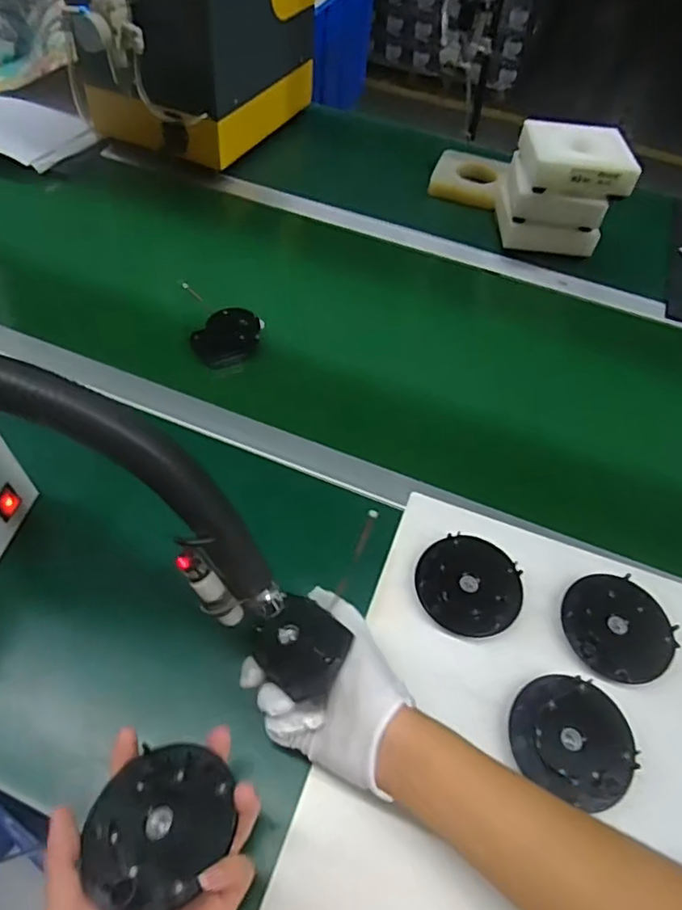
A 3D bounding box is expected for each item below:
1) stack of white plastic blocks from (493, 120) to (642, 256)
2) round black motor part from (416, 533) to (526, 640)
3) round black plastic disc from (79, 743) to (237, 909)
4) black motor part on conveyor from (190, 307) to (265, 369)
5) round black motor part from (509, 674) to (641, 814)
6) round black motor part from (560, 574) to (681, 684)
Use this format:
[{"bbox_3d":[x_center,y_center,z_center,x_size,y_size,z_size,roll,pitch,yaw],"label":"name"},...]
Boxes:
[{"bbox_3d":[0.320,-0.385,0.860,0.149,0.148,0.123,6,52,-1],"label":"stack of white plastic blocks"},{"bbox_3d":[0.116,0.114,0.528,0.092,0.006,0.091,3,52,-3],"label":"round black motor part"},{"bbox_3d":[-0.112,0.222,0.359,0.084,0.022,0.084,-35,48,-23],"label":"round black plastic disc"},{"bbox_3d":[-0.135,-0.142,0.703,0.084,0.044,0.050,-18,56,-18],"label":"black motor part on conveyor"},{"bbox_3d":[0.181,0.217,0.459,0.091,0.011,0.084,3,52,-3],"label":"round black motor part"},{"bbox_3d":[0.243,0.149,0.513,0.091,0.008,0.091,3,52,-3],"label":"round black motor part"}]

